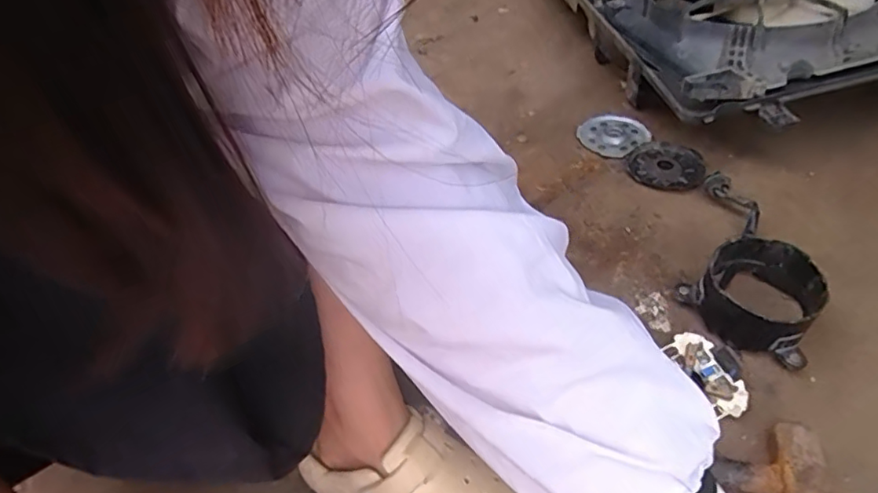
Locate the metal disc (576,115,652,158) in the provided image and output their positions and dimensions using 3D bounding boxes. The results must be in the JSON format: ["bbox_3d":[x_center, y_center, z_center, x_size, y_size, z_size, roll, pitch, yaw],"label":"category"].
[{"bbox_3d":[0.267,-0.174,0.875,0.105,0.014,0.105,-3,46,4],"label":"metal disc"}]

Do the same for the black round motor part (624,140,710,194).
[{"bbox_3d":[0.322,-0.112,0.800,0.104,0.009,0.108,-3,46,4],"label":"black round motor part"}]

